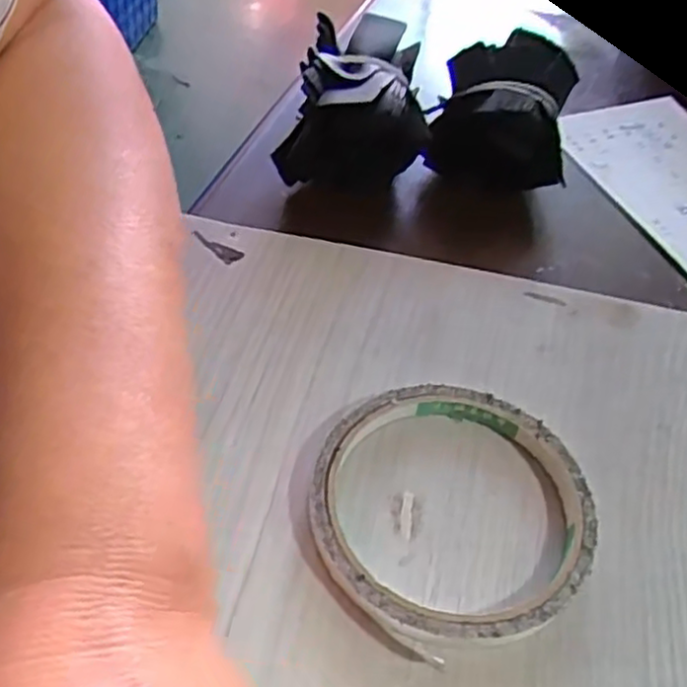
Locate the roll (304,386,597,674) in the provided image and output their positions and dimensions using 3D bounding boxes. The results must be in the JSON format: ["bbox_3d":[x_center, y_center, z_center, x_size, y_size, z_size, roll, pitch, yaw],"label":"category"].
[{"bbox_3d":[0.035,0.051,0.232,0.088,0.009,0.086,3,49,-3],"label":"roll"}]

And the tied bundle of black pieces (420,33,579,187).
[{"bbox_3d":[0.080,-0.115,0.360,0.065,0.045,0.087,15,49,7],"label":"tied bundle of black pieces"}]

